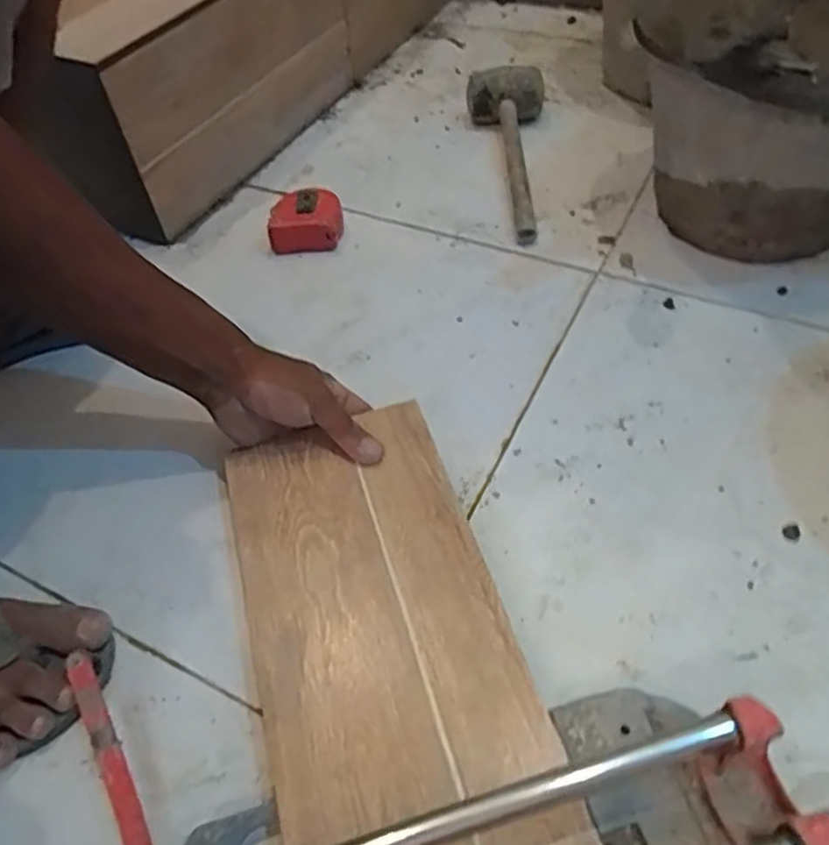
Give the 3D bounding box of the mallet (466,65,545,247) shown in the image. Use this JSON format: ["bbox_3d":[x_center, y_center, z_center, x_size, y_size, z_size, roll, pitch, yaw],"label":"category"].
[{"bbox_3d":[0.106,-0.318,0.780,0.093,0.063,0.293,0,51,5],"label":"mallet"}]

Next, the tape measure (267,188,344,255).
[{"bbox_3d":[-0.116,-0.217,0.736,0.075,0.045,0.069,0,51,5],"label":"tape measure"}]

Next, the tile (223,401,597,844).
[{"bbox_3d":[-0.017,0.151,0.415,0.156,0.008,0.384,-16,51,-8],"label":"tile"}]

